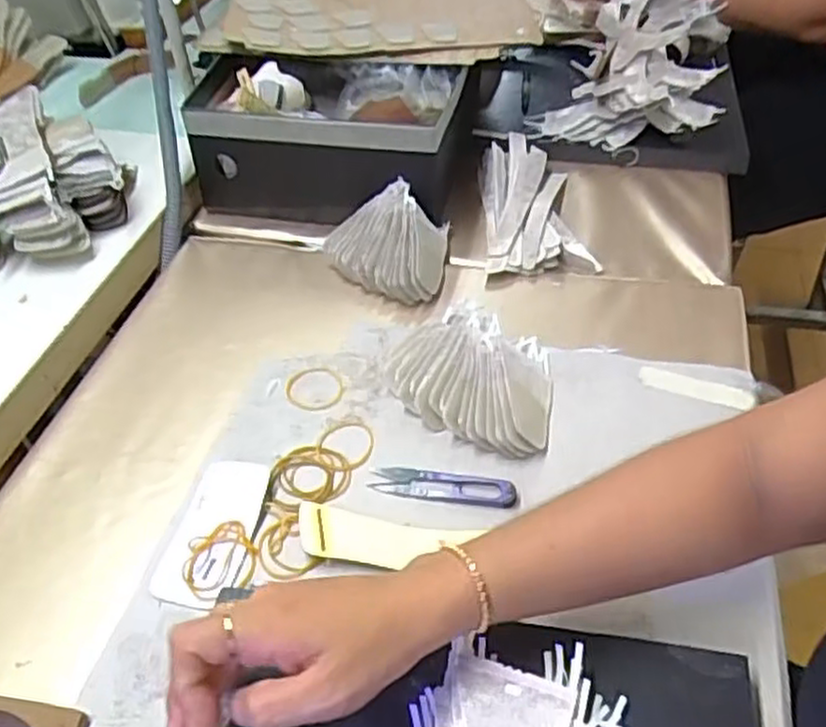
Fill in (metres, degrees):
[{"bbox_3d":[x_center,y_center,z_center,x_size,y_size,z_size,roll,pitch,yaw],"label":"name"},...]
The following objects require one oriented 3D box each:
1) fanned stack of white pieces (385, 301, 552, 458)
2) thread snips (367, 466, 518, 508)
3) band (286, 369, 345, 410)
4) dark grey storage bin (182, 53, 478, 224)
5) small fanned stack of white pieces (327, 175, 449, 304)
[{"bbox_3d":[0.044,0.004,0.581,0.135,0.036,0.128,11,47,14],"label":"fanned stack of white pieces"},{"bbox_3d":[0.020,0.084,0.521,0.101,0.008,0.022,7,46,10],"label":"thread snips"},{"bbox_3d":[-0.079,0.019,0.598,0.049,0.004,0.044,6,46,9],"label":"band"},{"bbox_3d":[-0.078,-0.231,0.767,0.252,0.125,0.175,10,47,13],"label":"dark grey storage bin"},{"bbox_3d":[-0.024,-0.112,0.688,0.118,0.053,0.110,14,48,16],"label":"small fanned stack of white pieces"}]

